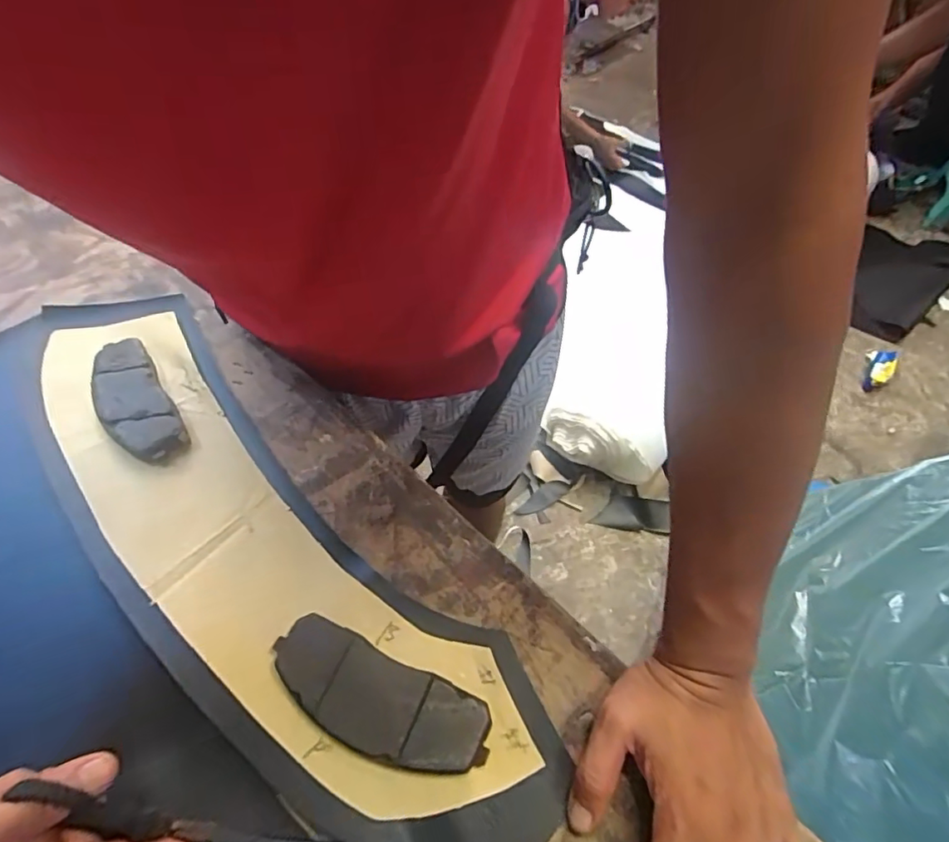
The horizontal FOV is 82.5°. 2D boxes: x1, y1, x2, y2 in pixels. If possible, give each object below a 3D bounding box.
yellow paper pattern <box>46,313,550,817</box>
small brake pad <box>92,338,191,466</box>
[{"bbox_3d":[-0.190,0.074,0.409,0.137,0.008,0.525,-39,64,-23],"label":"yellow paper pattern"},{"bbox_3d":[-0.294,-0.017,0.464,0.053,0.014,0.145,-31,61,-19],"label":"small brake pad"}]

